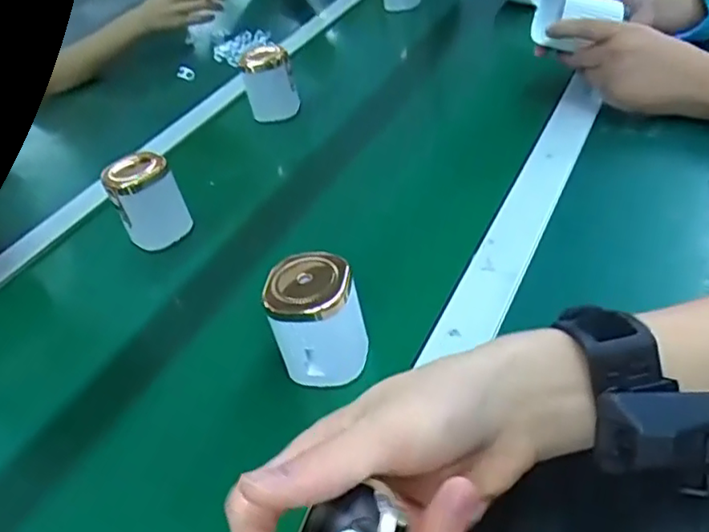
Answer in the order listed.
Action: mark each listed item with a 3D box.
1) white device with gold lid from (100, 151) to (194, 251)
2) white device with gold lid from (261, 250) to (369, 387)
[{"bbox_3d":[-0.193,-0.063,0.582,0.060,0.078,0.050,-24,42,-13],"label":"white device with gold lid"},{"bbox_3d":[-0.026,0.036,0.409,0.056,0.073,0.056,-18,41,-6],"label":"white device with gold lid"}]

